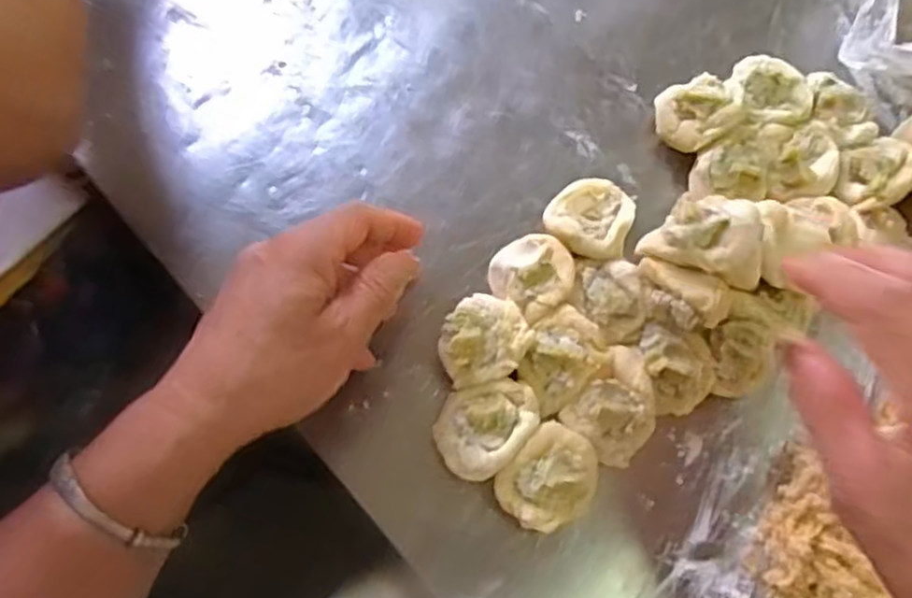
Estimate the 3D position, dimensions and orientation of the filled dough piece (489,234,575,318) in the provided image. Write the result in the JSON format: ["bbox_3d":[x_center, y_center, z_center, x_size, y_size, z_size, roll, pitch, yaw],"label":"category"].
[{"bbox_3d":[0.044,-0.014,0.415,0.043,0.027,0.045,0,72,-1],"label":"filled dough piece"}]

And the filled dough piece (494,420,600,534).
[{"bbox_3d":[0.049,0.094,0.381,0.043,0.031,0.052,41,76,12],"label":"filled dough piece"}]

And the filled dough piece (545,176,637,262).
[{"bbox_3d":[0.077,-0.047,0.425,0.047,0.030,0.052,19,72,6],"label":"filled dough piece"}]

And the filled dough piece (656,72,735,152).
[{"bbox_3d":[0.142,-0.112,0.444,0.039,0.034,0.046,41,76,12],"label":"filled dough piece"}]

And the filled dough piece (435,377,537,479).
[{"bbox_3d":[0.014,0.067,0.390,0.045,0.032,0.054,40,76,12],"label":"filled dough piece"}]

